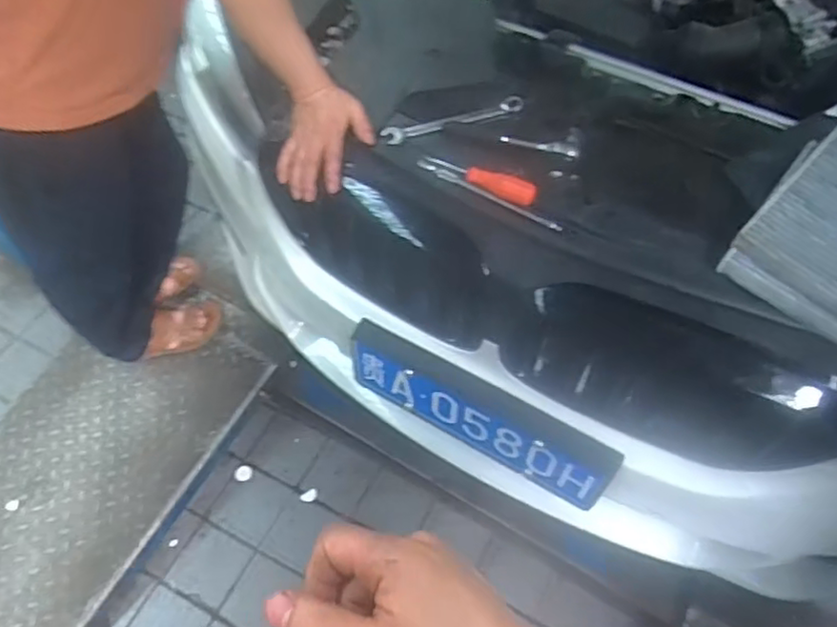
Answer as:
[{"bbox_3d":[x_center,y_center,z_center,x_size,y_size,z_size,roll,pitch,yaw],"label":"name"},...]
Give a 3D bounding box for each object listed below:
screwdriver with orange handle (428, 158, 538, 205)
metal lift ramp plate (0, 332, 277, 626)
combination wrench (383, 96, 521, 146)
[{"bbox_3d":[0.082,-0.184,0.871,0.158,0.023,0.031,28,61,18],"label":"screwdriver with orange handle"},{"bbox_3d":[-0.802,0.379,1.476,0.510,0.115,0.897,27,63,18],"label":"metal lift ramp plate"},{"bbox_3d":[0.050,-0.279,0.941,0.207,0.014,0.034,-12,57,-8],"label":"combination wrench"}]

